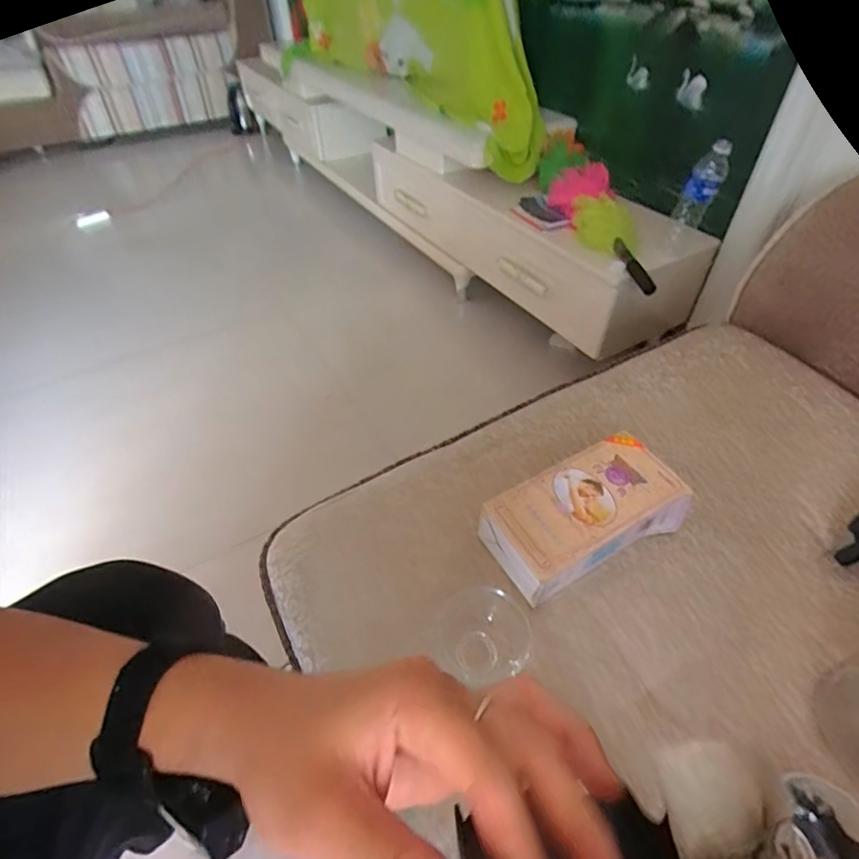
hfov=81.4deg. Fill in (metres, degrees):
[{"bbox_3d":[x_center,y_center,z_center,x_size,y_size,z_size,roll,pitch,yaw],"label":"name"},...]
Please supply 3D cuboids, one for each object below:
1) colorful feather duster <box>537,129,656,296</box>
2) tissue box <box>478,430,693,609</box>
[{"bbox_3d":[0.365,-0.507,1.116,0.134,0.111,0.579,-6,47,-4],"label":"colorful feather duster"},{"bbox_3d":[0.155,0.089,0.514,0.201,0.069,0.095,-23,51,-18],"label":"tissue box"}]

